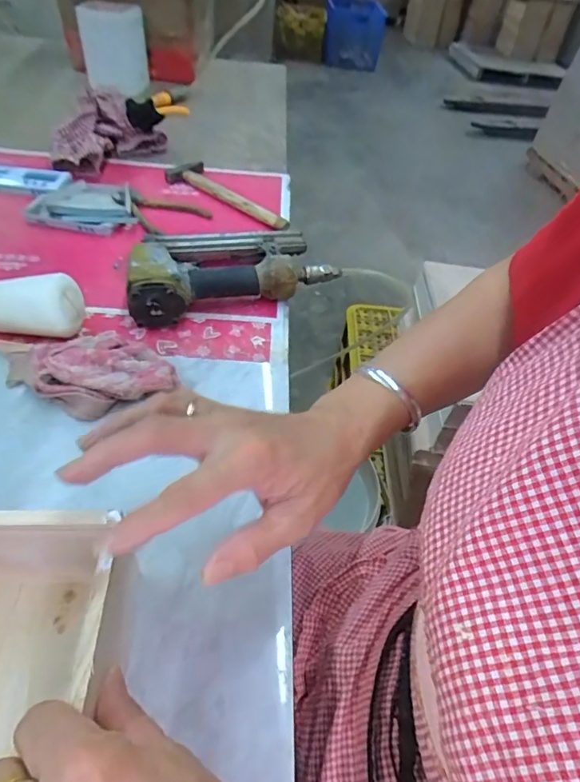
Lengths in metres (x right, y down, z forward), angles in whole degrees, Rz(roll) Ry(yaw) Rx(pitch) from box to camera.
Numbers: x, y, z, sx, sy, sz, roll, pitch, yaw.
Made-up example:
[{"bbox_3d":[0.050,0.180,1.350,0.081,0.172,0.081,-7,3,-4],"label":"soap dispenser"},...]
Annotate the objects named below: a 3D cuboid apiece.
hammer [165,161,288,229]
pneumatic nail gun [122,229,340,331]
[{"bbox_3d":[-0.103,-0.321,0.755,0.264,0.024,0.059,33,51,21],"label":"hammer"},{"bbox_3d":[-0.079,-0.158,0.576,0.246,0.067,0.133,-17,51,-17],"label":"pneumatic nail gun"}]

